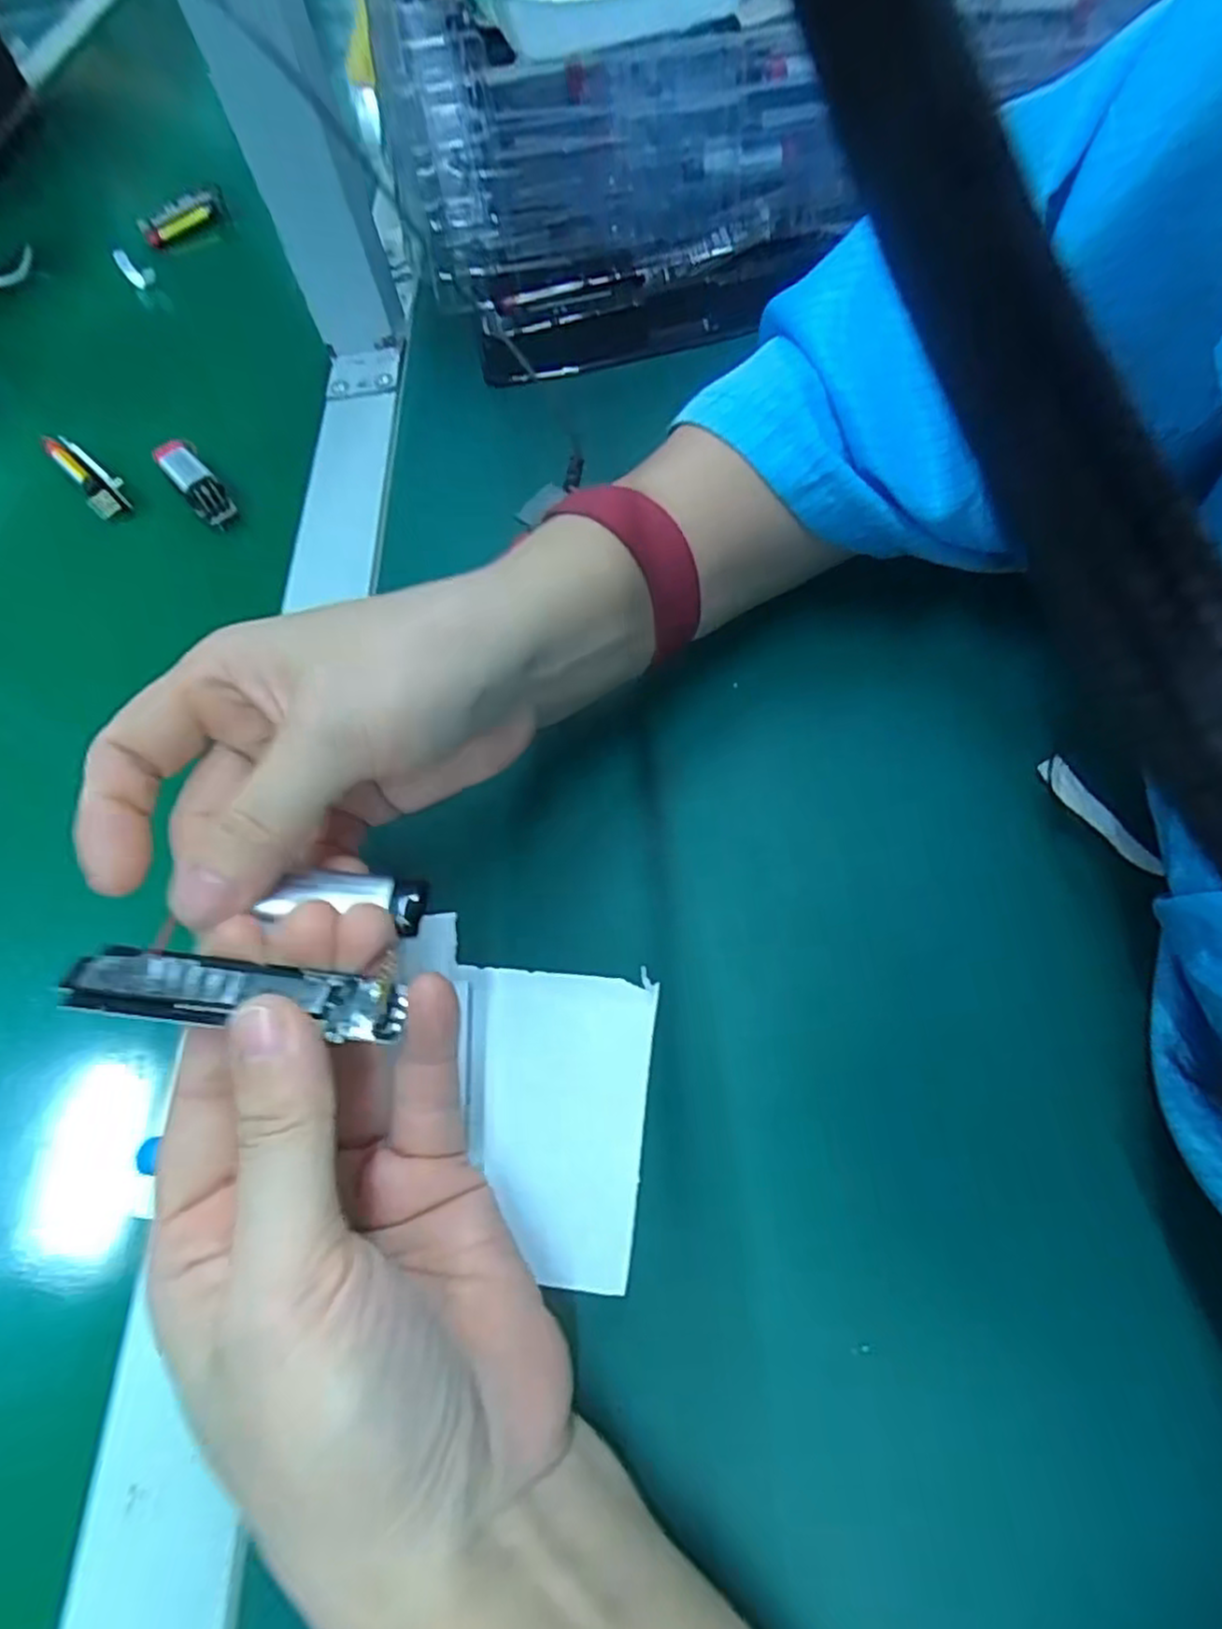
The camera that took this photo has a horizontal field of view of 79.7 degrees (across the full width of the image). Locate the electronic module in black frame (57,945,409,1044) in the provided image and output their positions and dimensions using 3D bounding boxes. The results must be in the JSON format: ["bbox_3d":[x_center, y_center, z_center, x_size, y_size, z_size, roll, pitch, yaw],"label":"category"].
[{"bbox_3d":[-0.080,0.038,0.157,0.066,0.009,0.015,7,57,-8],"label":"electronic module in black frame"}]

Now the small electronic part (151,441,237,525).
[{"bbox_3d":[-0.213,-0.172,0.371,0.018,0.015,0.070,-37,63,-13],"label":"small electronic part"}]

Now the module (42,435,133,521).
[{"bbox_3d":[-0.274,-0.178,0.383,0.018,0.020,0.056,-42,64,-16],"label":"module"}]

